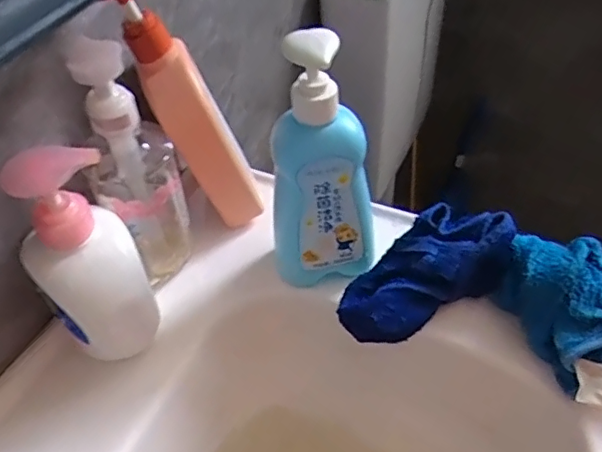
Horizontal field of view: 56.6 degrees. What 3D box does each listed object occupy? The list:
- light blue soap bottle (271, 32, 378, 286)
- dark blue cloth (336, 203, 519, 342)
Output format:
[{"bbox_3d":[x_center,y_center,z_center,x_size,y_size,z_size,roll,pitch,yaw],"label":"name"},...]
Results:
[{"bbox_3d":[0.014,-0.038,0.414,0.079,0.205,0.041,-13,47,-8],"label":"light blue soap bottle"},{"bbox_3d":[0.099,0.038,0.445,0.151,0.048,0.072,-32,51,-6],"label":"dark blue cloth"}]

